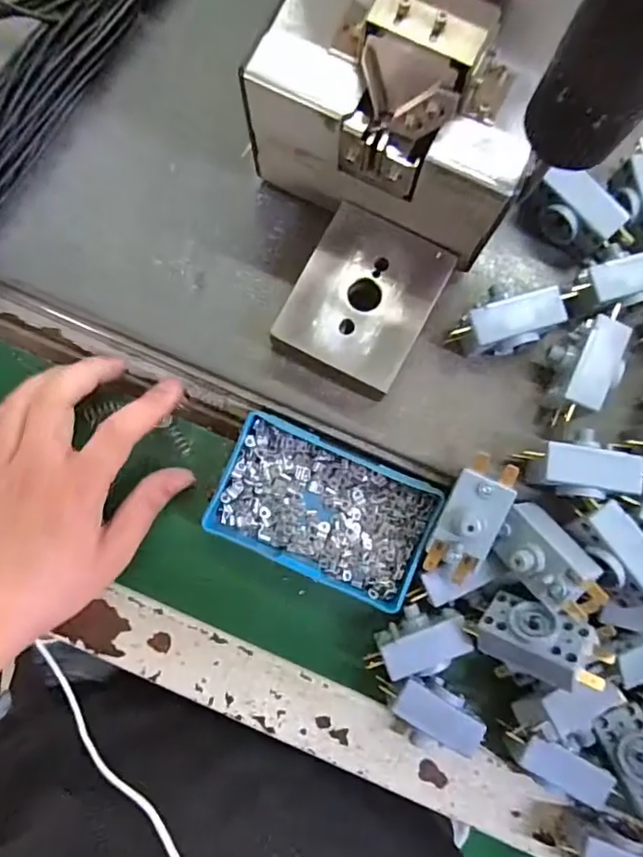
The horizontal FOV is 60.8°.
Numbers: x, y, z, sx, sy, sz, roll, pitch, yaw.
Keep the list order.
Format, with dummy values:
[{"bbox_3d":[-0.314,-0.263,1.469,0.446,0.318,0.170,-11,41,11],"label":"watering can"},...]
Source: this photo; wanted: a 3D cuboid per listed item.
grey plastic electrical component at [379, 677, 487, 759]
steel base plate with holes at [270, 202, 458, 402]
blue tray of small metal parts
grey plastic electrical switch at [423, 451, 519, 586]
[{"bbox_3d":[0.059,0.147,0.291,0.053,0.028,0.023,29,85,2],"label":"grey plastic electrical component"},{"bbox_3d":[0.021,-0.064,0.288,0.065,0.026,0.083,28,85,2],"label":"steel base plate with holes"},{"bbox_3d":[0.001,0.046,0.305,0.115,0.020,0.071,23,85,1],"label":"blue tray of small metal parts"},{"bbox_3d":[0.074,0.047,0.272,0.027,0.019,0.066,23,102,1],"label":"grey plastic electrical switch"}]

